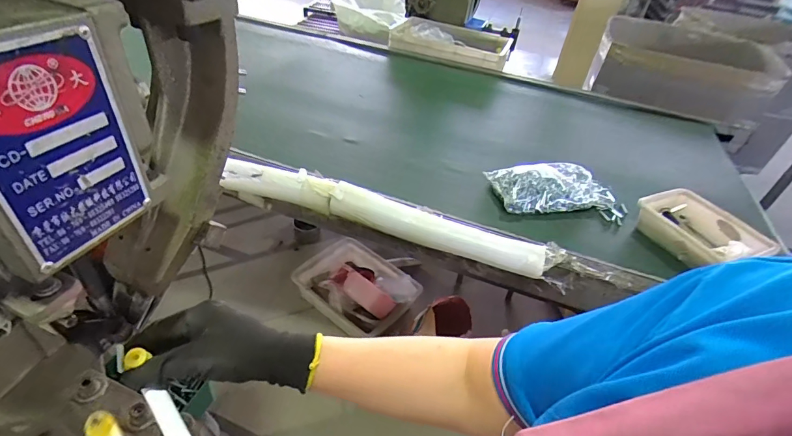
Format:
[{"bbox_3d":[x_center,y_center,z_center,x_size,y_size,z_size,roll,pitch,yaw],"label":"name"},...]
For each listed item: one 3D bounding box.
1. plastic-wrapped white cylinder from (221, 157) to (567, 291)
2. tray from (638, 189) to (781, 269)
[{"bbox_3d":[-0.026,-0.007,0.901,0.755,0.068,0.099,16,40,10],"label":"plastic-wrapped white cylinder"},{"bbox_3d":[0.689,0.026,0.920,0.193,0.076,0.240,-16,44,-26],"label":"tray"}]

